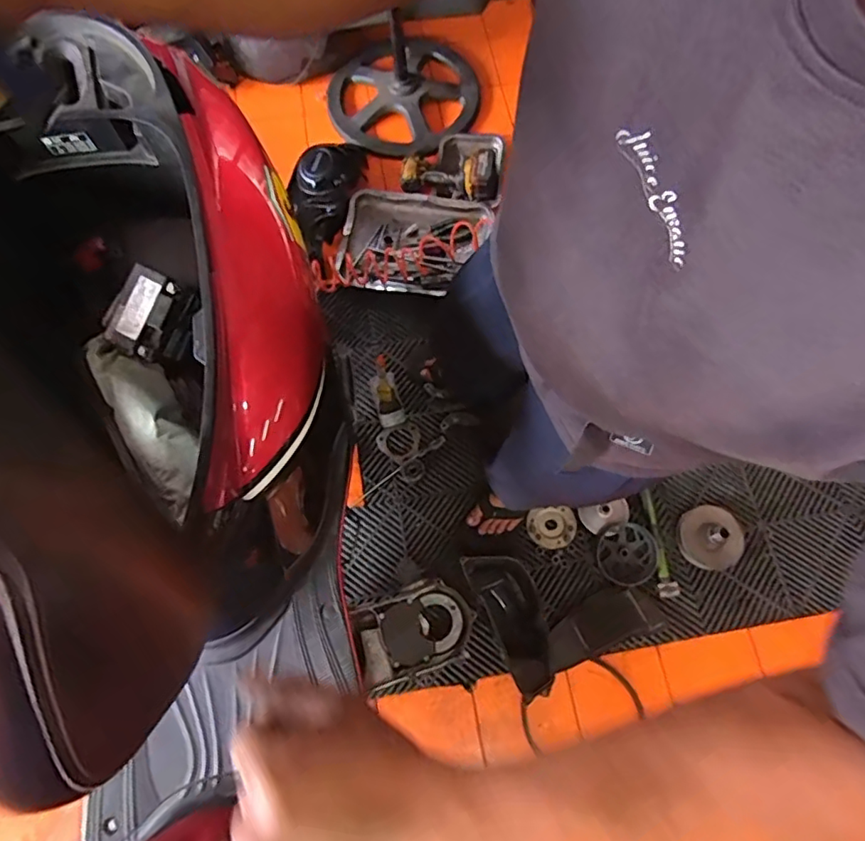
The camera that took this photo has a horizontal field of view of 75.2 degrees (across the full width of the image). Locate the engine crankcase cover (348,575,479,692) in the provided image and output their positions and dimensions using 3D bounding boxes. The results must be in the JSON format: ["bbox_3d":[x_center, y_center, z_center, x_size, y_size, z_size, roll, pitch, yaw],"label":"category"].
[{"bbox_3d":[-0.039,0.437,1.173,0.246,0.054,0.172,-20,73,-5],"label":"engine crankcase cover"}]

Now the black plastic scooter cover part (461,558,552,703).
[{"bbox_3d":[0.172,0.401,1.159,0.127,0.087,0.289,-24,73,-7],"label":"black plastic scooter cover part"}]

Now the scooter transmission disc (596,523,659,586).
[{"bbox_3d":[0.428,0.292,1.228,0.133,0.022,0.123,0,72,1],"label":"scooter transmission disc"}]

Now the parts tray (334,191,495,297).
[{"bbox_3d":[-0.048,-0.478,1.495,0.375,0.037,0.302,8,73,3],"label":"parts tray"}]

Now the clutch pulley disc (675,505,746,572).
[{"bbox_3d":[0.618,0.250,1.217,0.147,0.075,0.135,0,72,1],"label":"clutch pulley disc"}]

